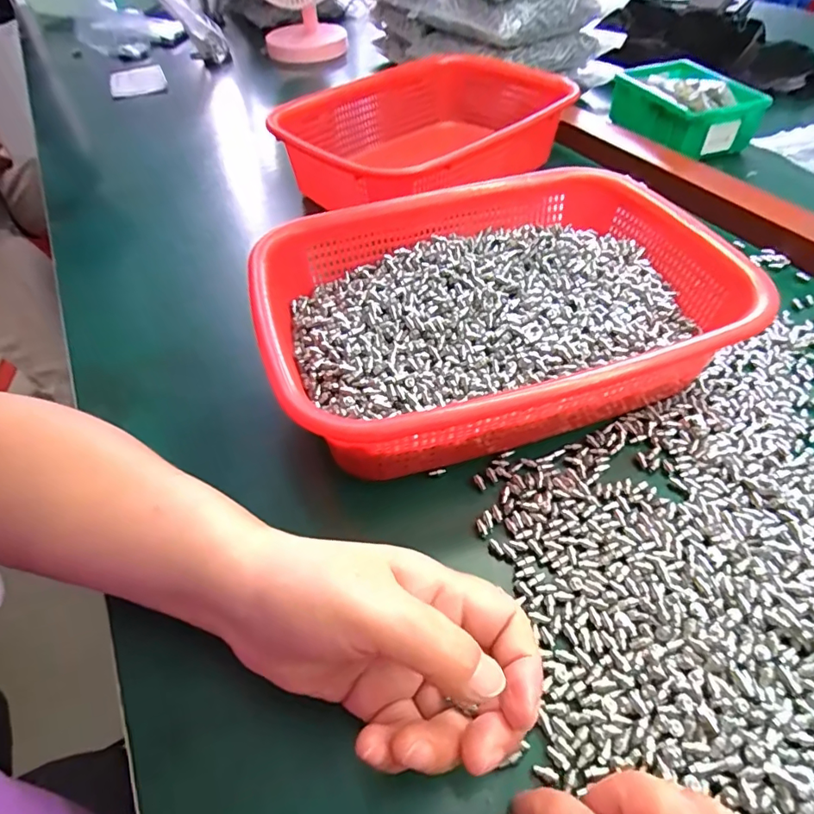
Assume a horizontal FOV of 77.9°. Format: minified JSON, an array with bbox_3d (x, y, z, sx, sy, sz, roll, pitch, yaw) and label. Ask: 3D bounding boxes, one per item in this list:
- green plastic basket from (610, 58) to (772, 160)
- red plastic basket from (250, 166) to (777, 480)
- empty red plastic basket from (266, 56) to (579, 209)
[{"bbox_3d":[0.309,-0.340,0.569,0.106,0.051,0.154,-12,50,-7],"label":"green plastic basket"},{"bbox_3d":[0.058,-0.062,0.336,0.292,0.080,0.210,-17,51,-10],"label":"red plastic basket"},{"bbox_3d":[0.026,-0.287,0.532,0.208,0.079,0.326,35,60,29],"label":"empty red plastic basket"}]

